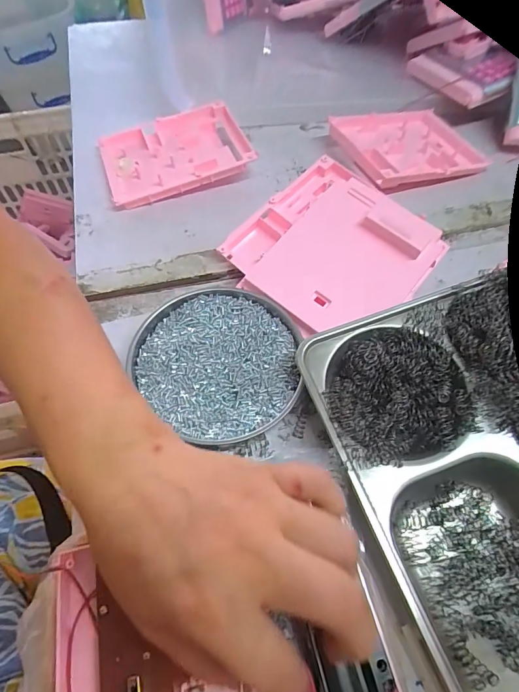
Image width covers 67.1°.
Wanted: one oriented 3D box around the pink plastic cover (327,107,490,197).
[{"bbox_3d":[0.177,-0.238,0.458,0.161,0.030,0.128,-19,60,-10],"label":"pink plastic cover"}]

